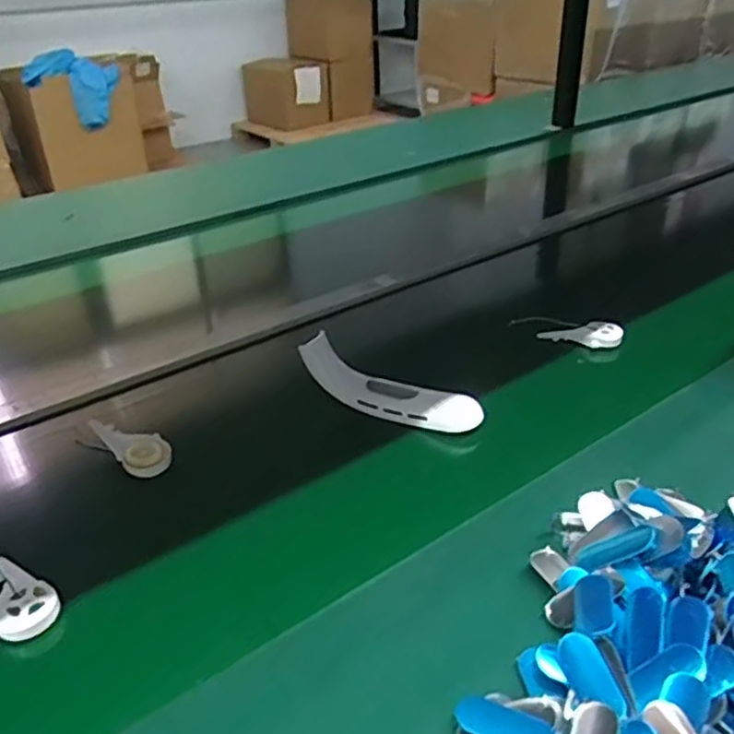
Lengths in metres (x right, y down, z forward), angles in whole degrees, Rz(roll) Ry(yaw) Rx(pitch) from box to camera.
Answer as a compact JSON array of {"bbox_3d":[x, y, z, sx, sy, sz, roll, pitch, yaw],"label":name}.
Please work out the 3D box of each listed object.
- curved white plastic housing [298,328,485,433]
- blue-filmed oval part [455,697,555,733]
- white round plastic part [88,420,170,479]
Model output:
[{"bbox_3d":[0.023,0.025,0.721,0.193,0.068,0.041,13,36,23],"label":"curved white plastic housing"},{"bbox_3d":[0.081,0.214,0.412,0.056,0.005,0.026,14,36,25],"label":"blue-filmed oval part"},{"bbox_3d":[-0.230,0.076,0.675,0.092,0.025,0.041,22,40,33],"label":"white round plastic part"}]

